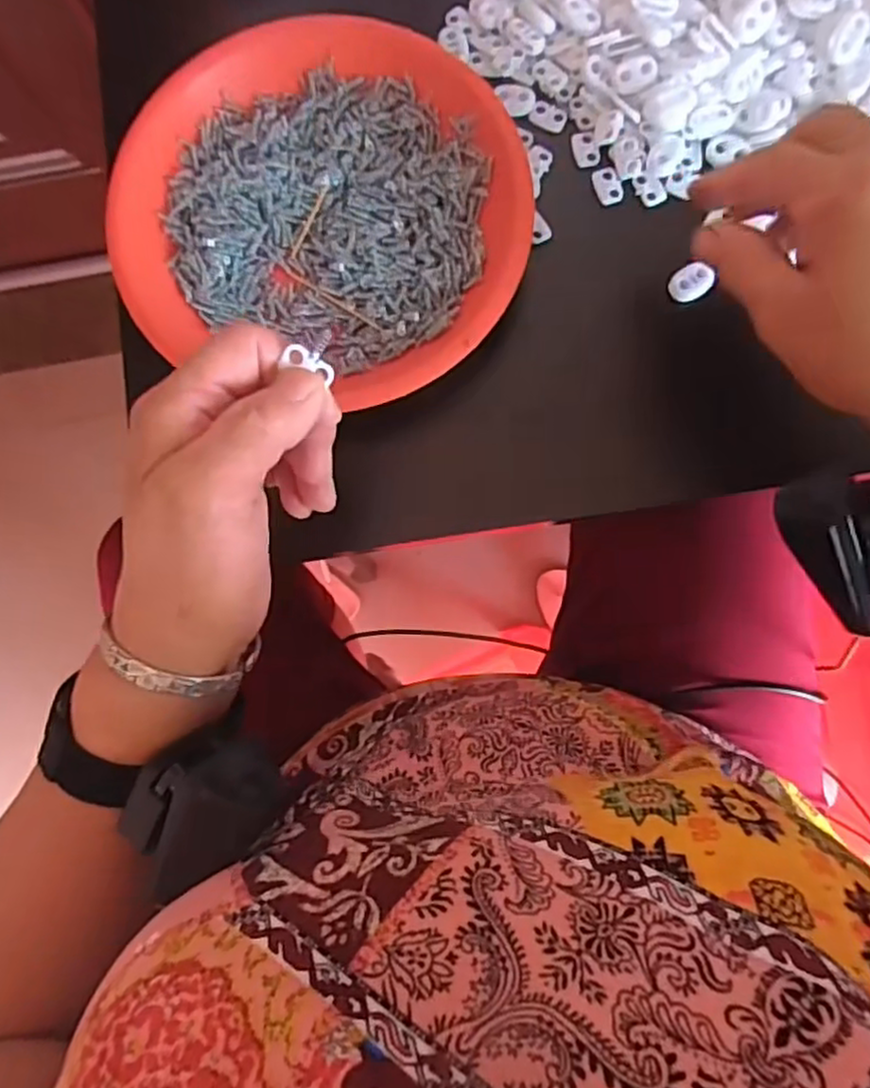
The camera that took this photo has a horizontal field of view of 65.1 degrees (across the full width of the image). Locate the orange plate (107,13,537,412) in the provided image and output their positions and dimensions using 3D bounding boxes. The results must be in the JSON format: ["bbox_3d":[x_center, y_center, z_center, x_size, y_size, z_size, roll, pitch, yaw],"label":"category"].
[{"bbox_3d":[-0.052,-0.163,0.329,0.189,0.021,0.174,0,82,1],"label":"orange plate"}]

